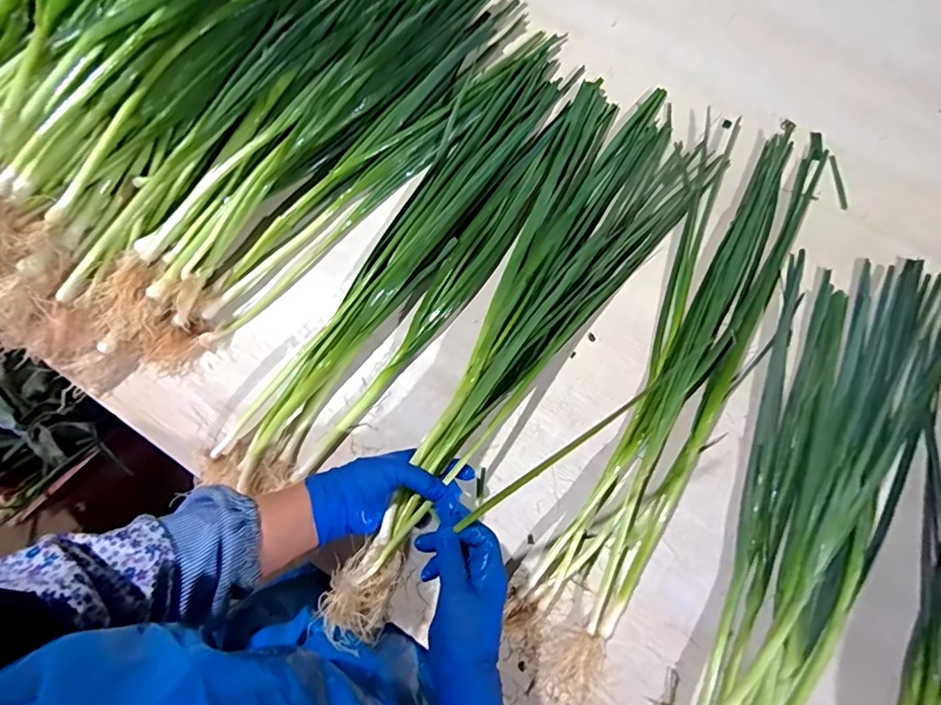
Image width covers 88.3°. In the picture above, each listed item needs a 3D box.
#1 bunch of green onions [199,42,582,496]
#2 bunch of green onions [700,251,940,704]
[{"bbox_3d":[-0.051,-0.117,0.596,0.139,0.044,0.667,31,77,11],"label":"bunch of green onions"},{"bbox_3d":[0.356,0.193,0.487,0.181,0.040,0.691,25,76,9],"label":"bunch of green onions"}]

